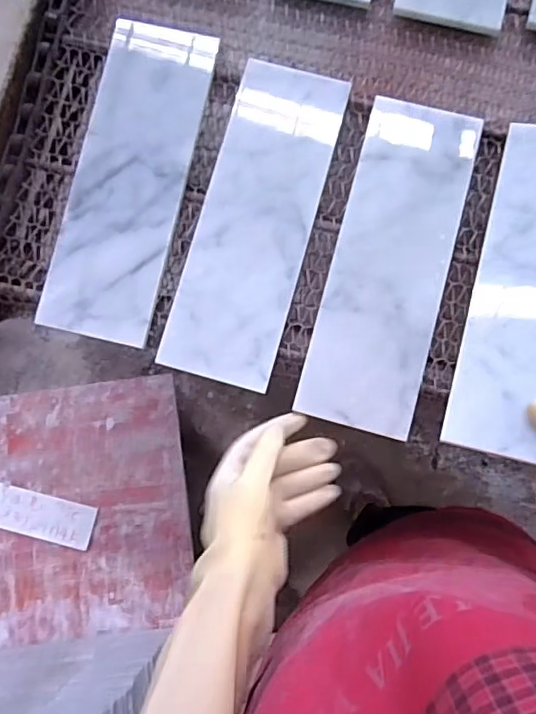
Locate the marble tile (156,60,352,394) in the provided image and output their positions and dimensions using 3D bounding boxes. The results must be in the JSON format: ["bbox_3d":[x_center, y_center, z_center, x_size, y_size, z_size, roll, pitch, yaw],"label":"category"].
[{"bbox_3d":[-0.010,-0.130,0.541,0.106,0.012,0.309,14,82,5],"label":"marble tile"}]

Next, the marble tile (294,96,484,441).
[{"bbox_3d":[0.119,-0.087,0.535,0.114,0.018,0.309,15,81,4],"label":"marble tile"}]

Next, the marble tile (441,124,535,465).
[{"bbox_3d":[0.235,-0.066,0.493,0.106,0.007,0.310,12,73,19],"label":"marble tile"}]

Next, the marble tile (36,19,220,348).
[{"bbox_3d":[-0.132,-0.171,0.550,0.108,0.016,0.308,13,82,5],"label":"marble tile"}]

